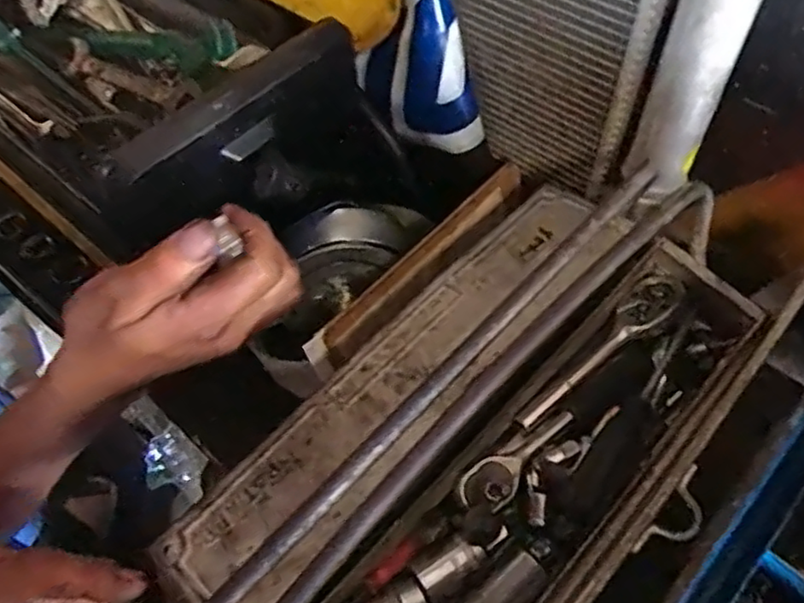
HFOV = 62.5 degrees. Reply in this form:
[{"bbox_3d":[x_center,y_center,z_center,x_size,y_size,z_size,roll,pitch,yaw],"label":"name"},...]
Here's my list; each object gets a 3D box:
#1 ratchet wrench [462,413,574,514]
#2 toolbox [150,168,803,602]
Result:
[{"bbox_3d":[0.070,0.092,0.381,0.085,0.014,0.024,-32,59,-16],"label":"ratchet wrench"},{"bbox_3d":[0.051,0.060,0.366,0.170,0.154,0.375,37,66,25],"label":"toolbox"}]

